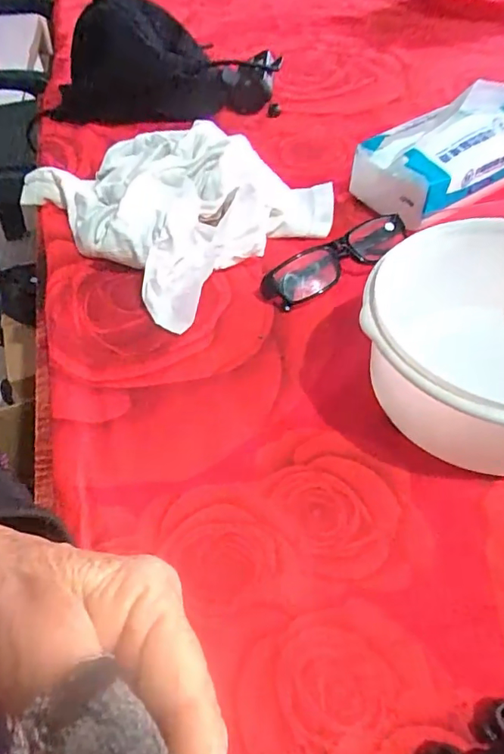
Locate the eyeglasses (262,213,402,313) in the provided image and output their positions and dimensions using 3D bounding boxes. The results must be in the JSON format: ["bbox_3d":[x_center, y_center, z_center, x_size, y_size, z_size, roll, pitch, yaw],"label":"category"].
[{"bbox_3d":[0.069,-0.098,0.423,0.129,0.030,0.038,-28,53,-21],"label":"eyeglasses"}]

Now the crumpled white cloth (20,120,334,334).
[{"bbox_3d":[-0.078,-0.179,0.483,0.267,0.056,0.229,33,58,28],"label":"crumpled white cloth"}]

